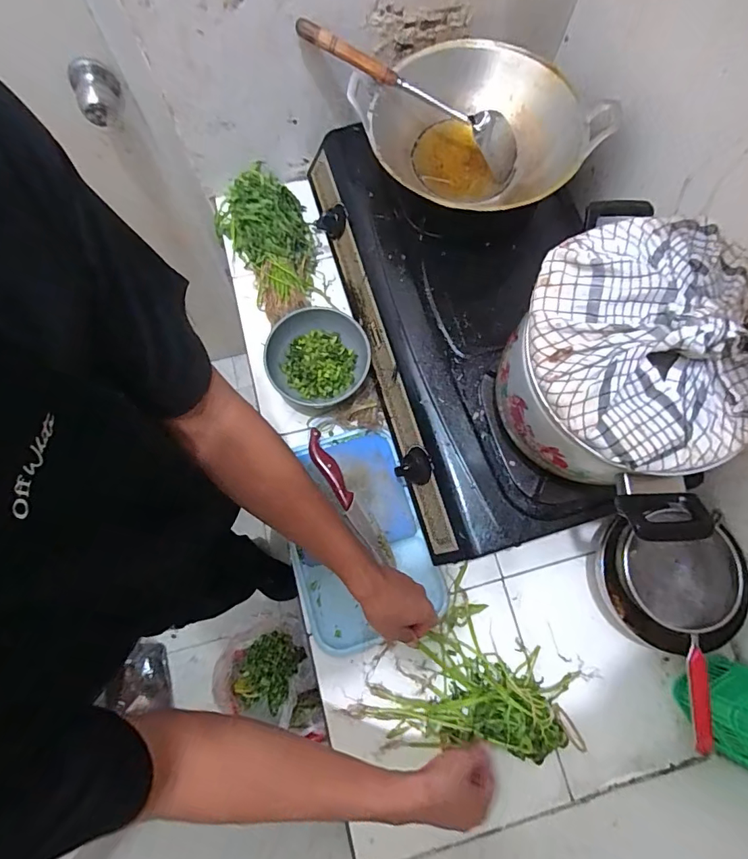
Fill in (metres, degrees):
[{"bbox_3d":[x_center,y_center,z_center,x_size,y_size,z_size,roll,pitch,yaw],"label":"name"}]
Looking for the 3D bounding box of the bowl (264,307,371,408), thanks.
[{"bbox_3d":[-0.086,-0.114,0.716,0.151,0.060,0.142,0,76,-2],"label":"bowl"}]

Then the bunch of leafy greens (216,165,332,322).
[{"bbox_3d":[-0.164,-0.310,0.759,0.136,0.098,0.258,-28,78,-8],"label":"bunch of leafy greens"}]

